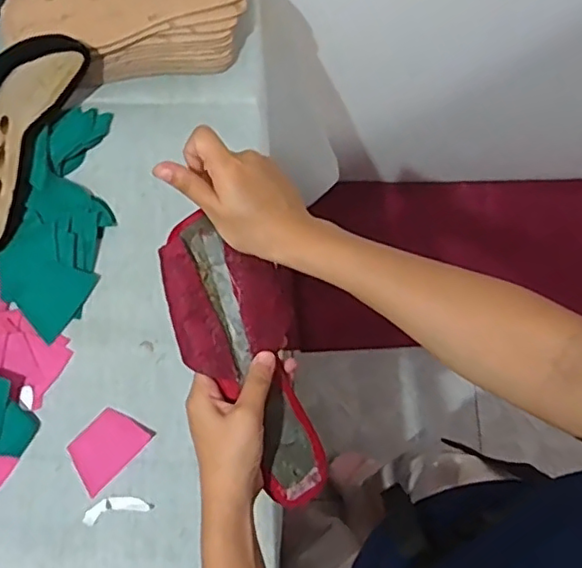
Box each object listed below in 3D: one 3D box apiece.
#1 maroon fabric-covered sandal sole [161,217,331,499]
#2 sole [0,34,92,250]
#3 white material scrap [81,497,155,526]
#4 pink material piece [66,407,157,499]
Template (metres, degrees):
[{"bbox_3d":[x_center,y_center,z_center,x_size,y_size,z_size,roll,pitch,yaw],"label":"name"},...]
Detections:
[{"bbox_3d":[-0.027,0.056,0.462,0.087,0.022,0.224,-26,97,-7],"label":"maroon fabric-covered sandal sole"},{"bbox_3d":[-0.286,-0.148,0.609,0.077,0.088,0.222,24,76,6],"label":"sole"},{"bbox_3d":[-0.163,0.209,0.573,0.064,0.004,0.019,-14,76,-4],"label":"white material scrap"},{"bbox_3d":[-0.177,0.155,0.589,0.053,0.005,0.077,43,79,10],"label":"pink material piece"}]

